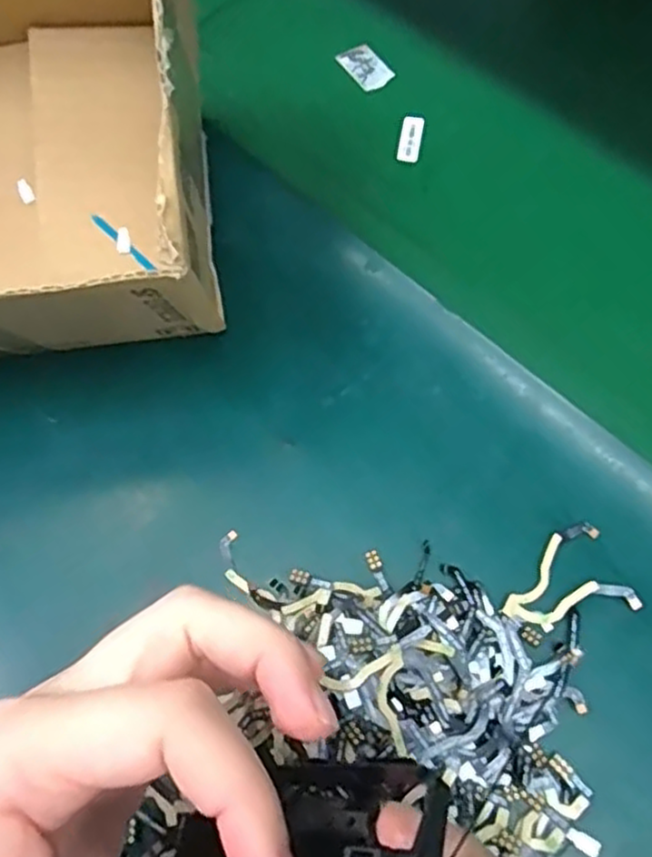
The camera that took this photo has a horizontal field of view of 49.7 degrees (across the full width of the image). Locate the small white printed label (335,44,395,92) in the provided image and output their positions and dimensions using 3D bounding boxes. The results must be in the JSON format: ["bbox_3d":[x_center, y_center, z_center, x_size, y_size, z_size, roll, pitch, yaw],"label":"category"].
[{"bbox_3d":[0.023,-0.203,0.394,0.021,0.004,0.031,-34,69,-12],"label":"small white printed label"}]

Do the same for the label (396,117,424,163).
[{"bbox_3d":[0.045,-0.154,0.372,0.012,0.004,0.028,8,66,6],"label":"label"}]

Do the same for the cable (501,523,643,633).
[{"bbox_3d":[0.088,0.057,0.264,0.047,0.004,0.034,-17,66,-5],"label":"cable"}]

